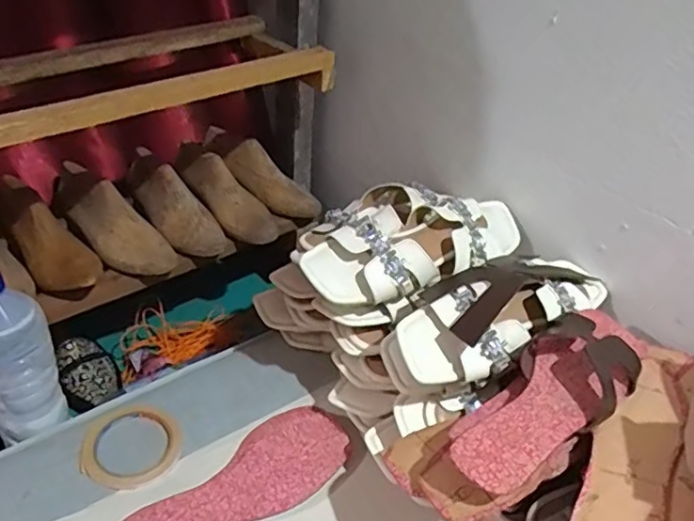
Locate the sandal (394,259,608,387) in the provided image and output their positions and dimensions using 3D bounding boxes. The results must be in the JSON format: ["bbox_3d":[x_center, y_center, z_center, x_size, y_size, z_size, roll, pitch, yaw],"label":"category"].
[{"bbox_3d":[0.159,0.045,0.604,0.251,0.055,0.101,-22,44,-31],"label":"sandal"}]

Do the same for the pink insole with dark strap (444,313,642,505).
[{"bbox_3d":[0.180,0.109,0.516,0.247,0.051,0.087,-28,48,-36],"label":"pink insole with dark strap"}]

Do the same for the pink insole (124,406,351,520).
[{"bbox_3d":[-0.100,0.227,0.605,0.097,0.010,0.243,34,45,29],"label":"pink insole"}]

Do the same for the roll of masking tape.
[{"bbox_3d":[-0.229,0.195,0.640,0.100,0.015,0.101,4,37,-3],"label":"roll of masking tape"}]

